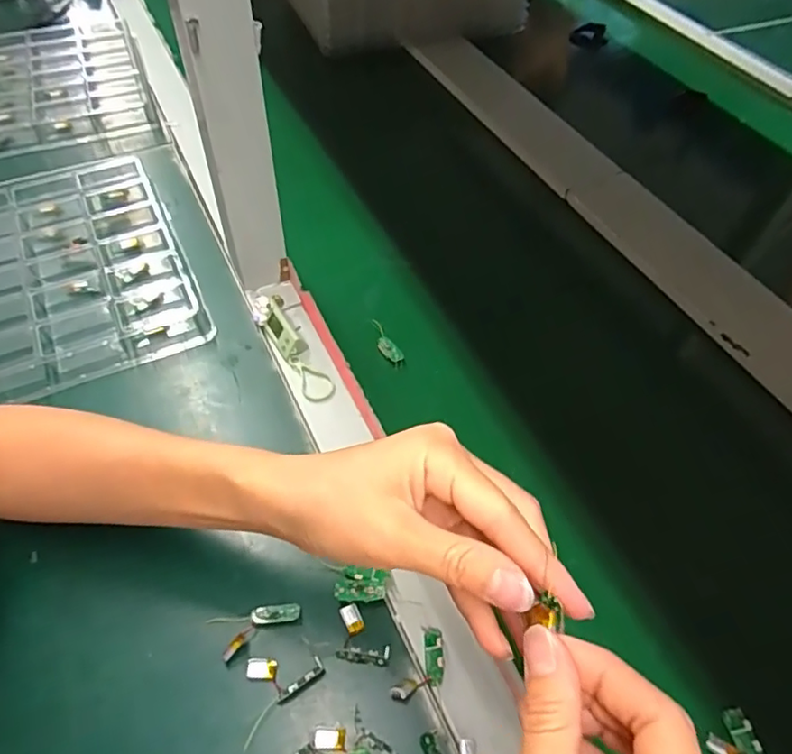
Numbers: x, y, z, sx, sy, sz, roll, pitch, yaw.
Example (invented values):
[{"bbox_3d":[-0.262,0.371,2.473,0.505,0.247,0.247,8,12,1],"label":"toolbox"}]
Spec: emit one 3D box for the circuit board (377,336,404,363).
[{"bbox_3d":[-0.005,-0.023,0.480,0.012,0.007,0.026,-31,60,-22],"label":"circuit board"}]

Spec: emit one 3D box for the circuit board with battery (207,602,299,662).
[{"bbox_3d":[-0.080,0.138,0.334,0.048,0.007,0.025,-23,58,-18],"label":"circuit board with battery"}]

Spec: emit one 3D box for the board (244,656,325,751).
[{"bbox_3d":[-0.059,0.170,0.313,0.042,0.005,0.040,-7,54,-7],"label":"board"}]

